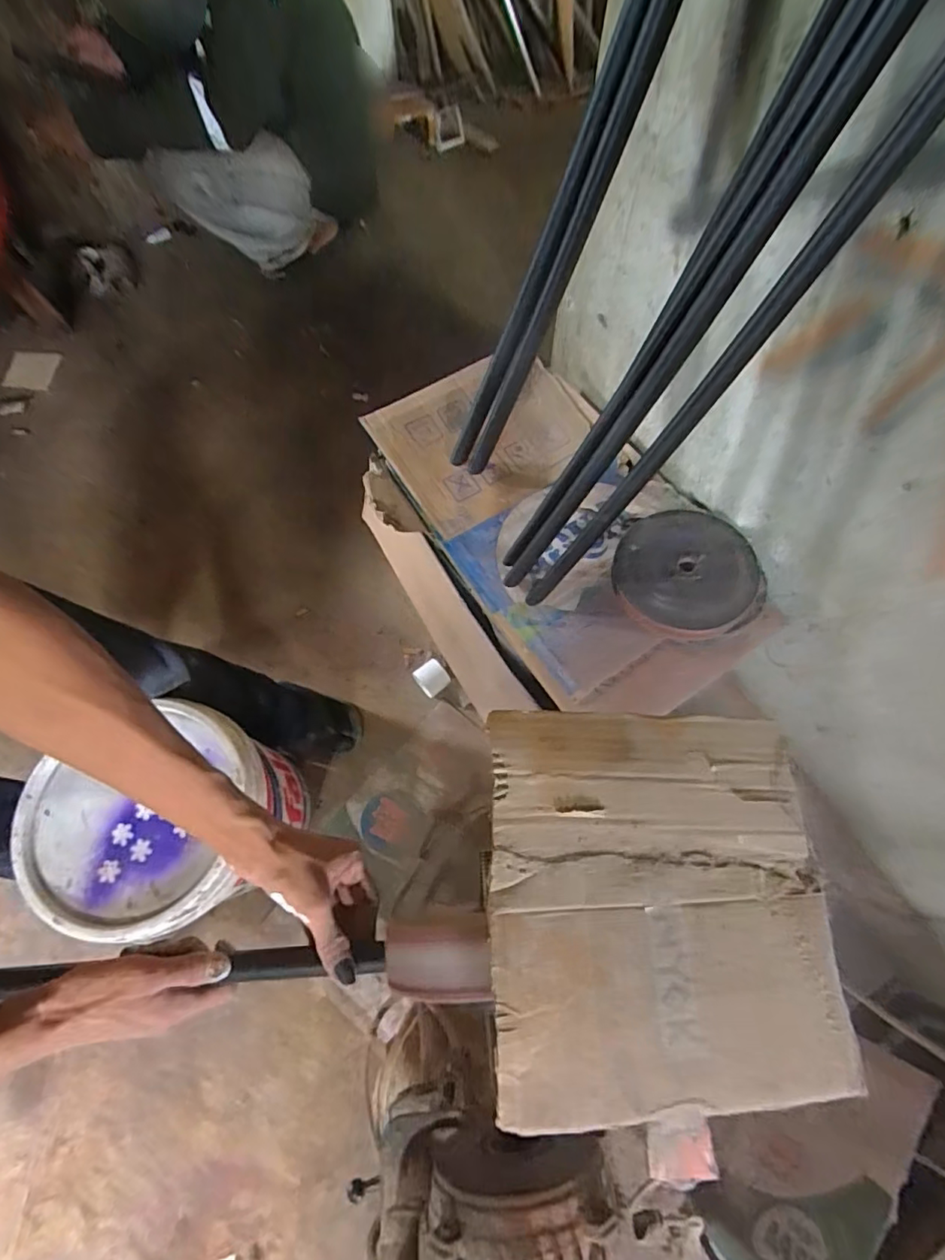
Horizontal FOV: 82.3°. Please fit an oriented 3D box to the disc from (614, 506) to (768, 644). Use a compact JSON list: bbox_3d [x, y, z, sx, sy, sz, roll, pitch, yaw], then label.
[{"bbox_3d":[0.310,-0.088,0.770,0.199,0.030,0.196,0,68,0],"label":"disc"}]

